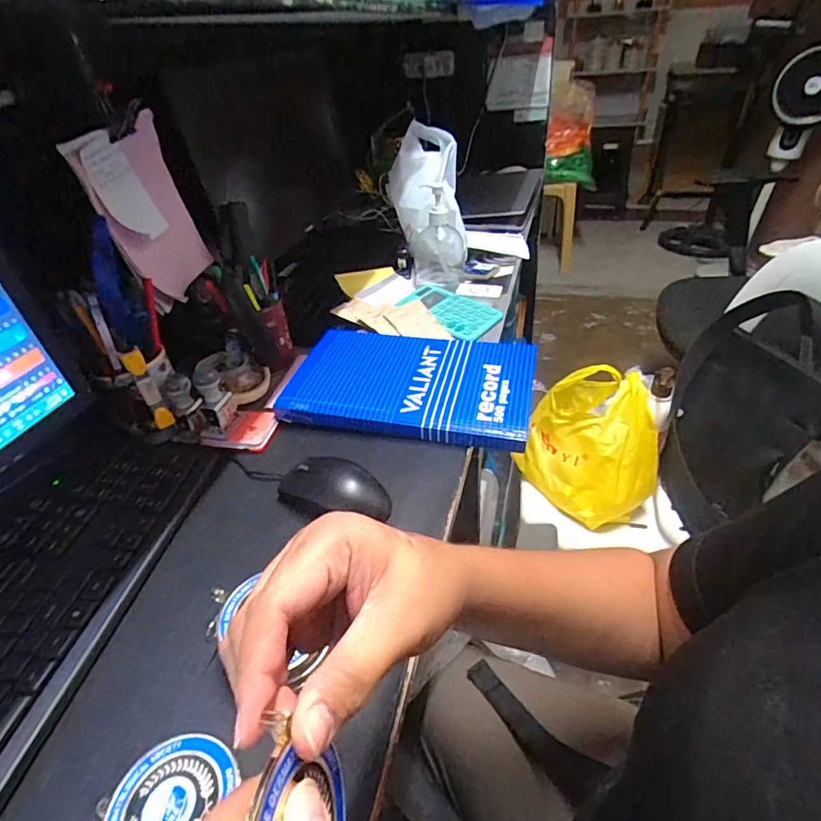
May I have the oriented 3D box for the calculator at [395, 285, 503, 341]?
[{"bbox_3d":[0.059,-0.158,0.763,0.150,0.011,0.099,26,46,33],"label":"calculator"}]

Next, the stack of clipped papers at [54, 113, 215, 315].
[{"bbox_3d":[-0.294,-0.225,0.573,0.020,0.178,0.137,-6,38,13],"label":"stack of clipped papers"}]

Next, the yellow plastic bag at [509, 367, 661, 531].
[{"bbox_3d":[0.294,0.050,0.802,0.198,0.166,0.183,20,43,28],"label":"yellow plastic bag"}]

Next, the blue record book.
[{"bbox_3d":[0.004,-0.043,0.607,0.280,0.030,0.185,6,38,13],"label":"blue record book"}]

